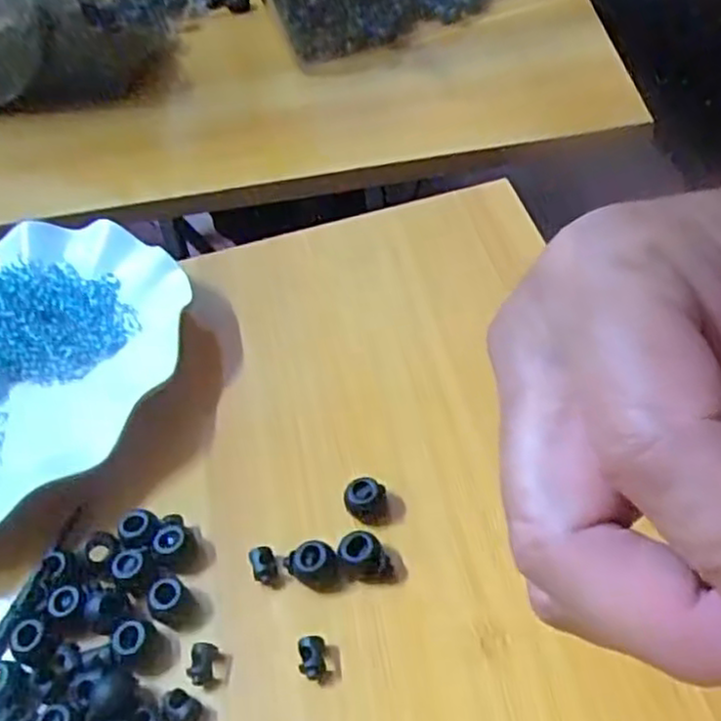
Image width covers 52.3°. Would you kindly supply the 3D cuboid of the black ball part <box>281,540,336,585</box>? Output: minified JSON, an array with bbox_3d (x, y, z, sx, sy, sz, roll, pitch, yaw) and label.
[{"bbox_3d":[-0.017,0.072,0.258,0.018,0.014,0.015,-15,47,1],"label":"black ball part"}]

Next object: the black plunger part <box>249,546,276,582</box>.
[{"bbox_3d":[-0.035,0.074,0.264,0.008,0.010,0.011,-21,47,-5],"label":"black plunger part"}]

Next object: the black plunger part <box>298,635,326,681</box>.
[{"bbox_3d":[-0.016,0.098,0.240,0.009,0.009,0.012,-11,47,4],"label":"black plunger part"}]

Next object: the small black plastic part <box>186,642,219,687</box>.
[{"bbox_3d":[-0.052,0.101,0.244,0.008,0.009,0.012,0,49,14],"label":"small black plastic part"}]

